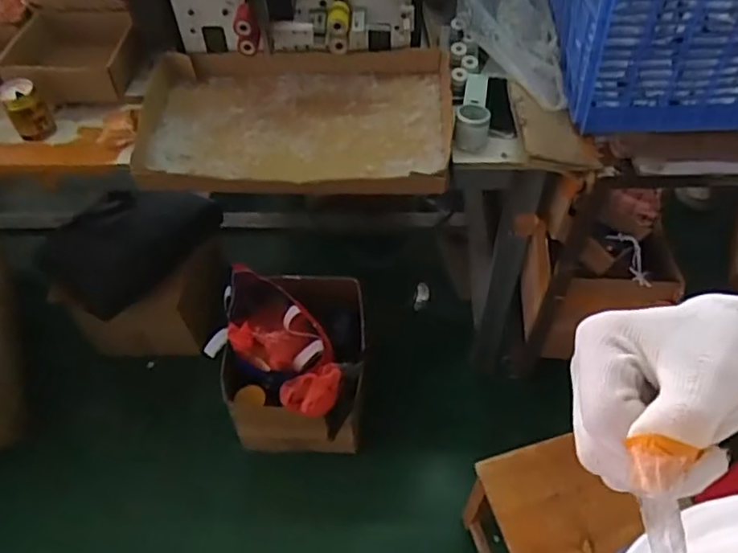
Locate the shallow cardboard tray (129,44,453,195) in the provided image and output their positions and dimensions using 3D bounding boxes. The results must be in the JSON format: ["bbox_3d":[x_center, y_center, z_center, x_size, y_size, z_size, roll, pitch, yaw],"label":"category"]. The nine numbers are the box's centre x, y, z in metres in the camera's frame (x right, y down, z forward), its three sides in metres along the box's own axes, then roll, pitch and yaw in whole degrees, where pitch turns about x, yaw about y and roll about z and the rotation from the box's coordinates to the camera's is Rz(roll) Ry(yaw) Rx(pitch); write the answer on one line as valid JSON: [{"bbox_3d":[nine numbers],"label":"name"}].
[{"bbox_3d":[-0.122,-0.260,1.015,0.512,0.084,0.281,3,53,5],"label":"shallow cardboard tray"}]

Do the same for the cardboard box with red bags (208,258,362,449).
[{"bbox_3d":[-0.169,0.183,1.331,0.314,0.282,0.352,0,53,2],"label":"cardboard box with red bags"}]

